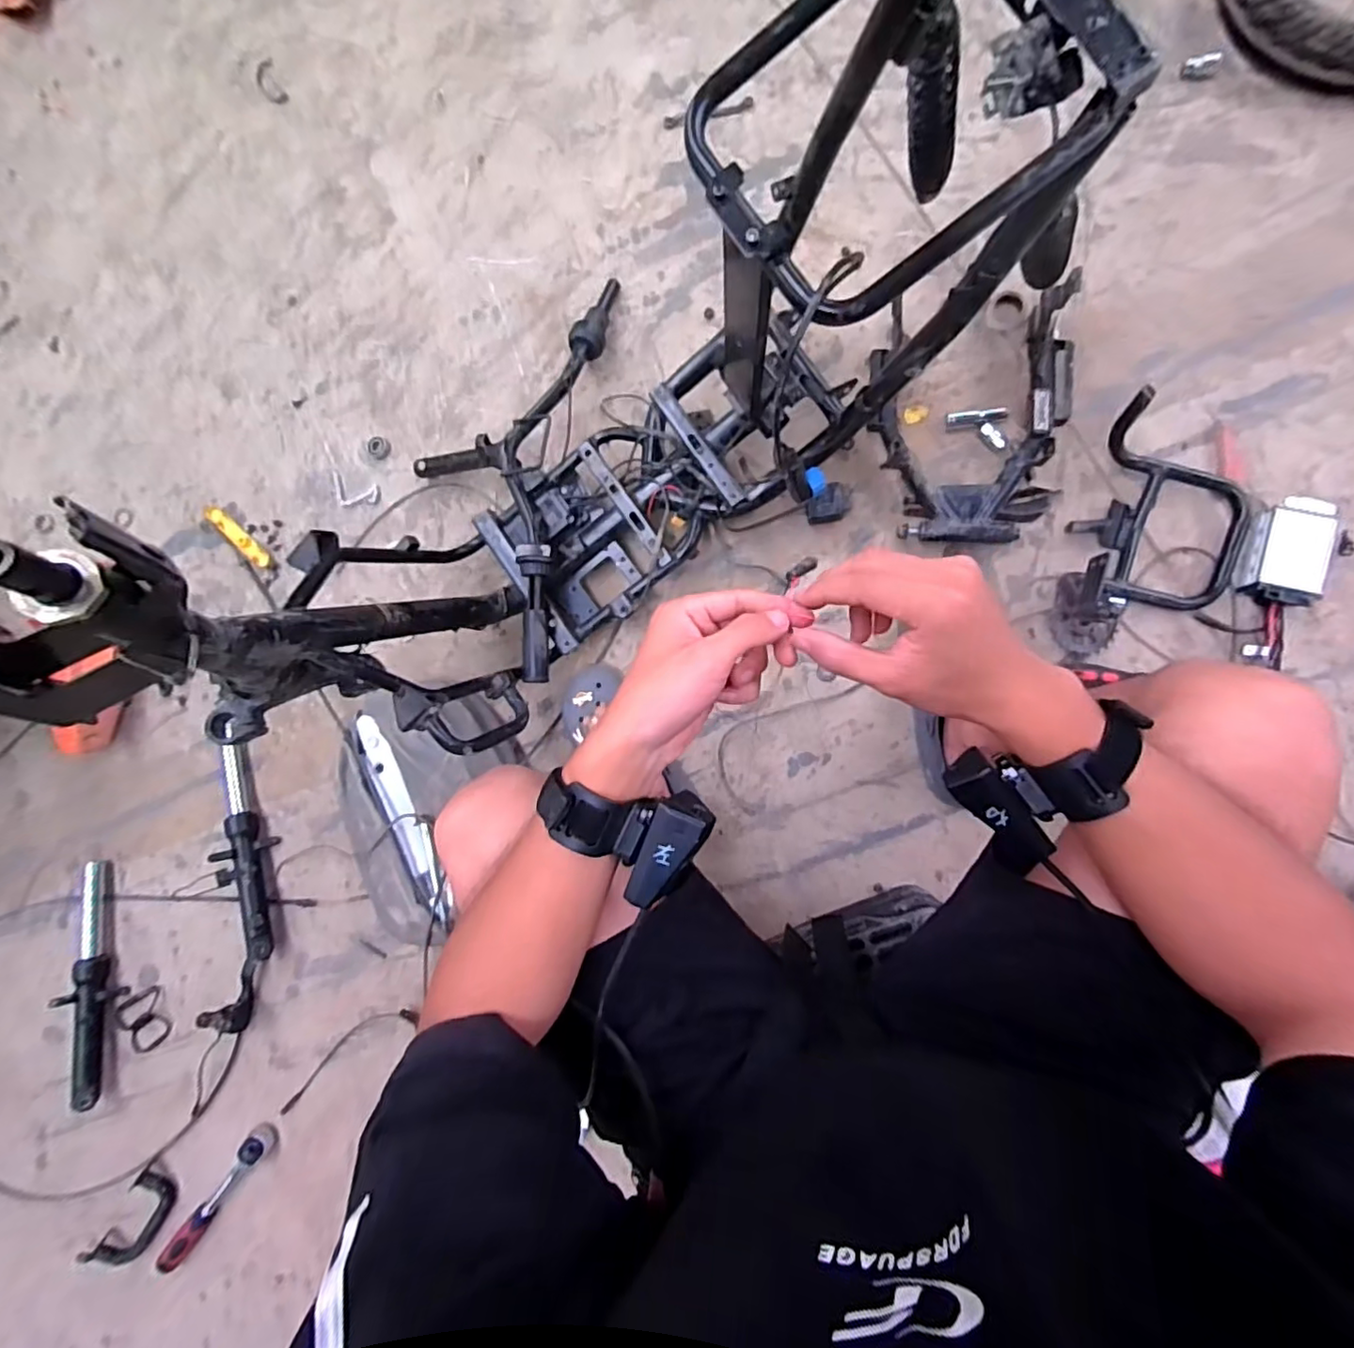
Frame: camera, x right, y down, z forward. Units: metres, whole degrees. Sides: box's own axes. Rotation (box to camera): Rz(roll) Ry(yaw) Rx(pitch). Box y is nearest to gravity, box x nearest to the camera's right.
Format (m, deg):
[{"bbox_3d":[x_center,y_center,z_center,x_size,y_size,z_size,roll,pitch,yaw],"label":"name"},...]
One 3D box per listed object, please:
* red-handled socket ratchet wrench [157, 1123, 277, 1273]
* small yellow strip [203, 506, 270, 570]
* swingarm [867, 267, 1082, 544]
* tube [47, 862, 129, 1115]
[{"bbox_3d":[-0.661,0.753,0.880,0.040,0.042,0.238,37,92,9],"label":"red-handled socket ratchet wrench"},{"bbox_3d":[-0.727,-0.227,1.003,0.146,0.014,0.027,40,93,9],"label":"small yellow strip"},{"bbox_3d":[0.390,-0.334,0.817,0.249,0.068,0.326,1,87,9],"label":"swingarm"},{"bbox_3d":[-0.881,0.467,0.919,0.065,0.042,0.348,-3,86,8],"label":"tube"}]

